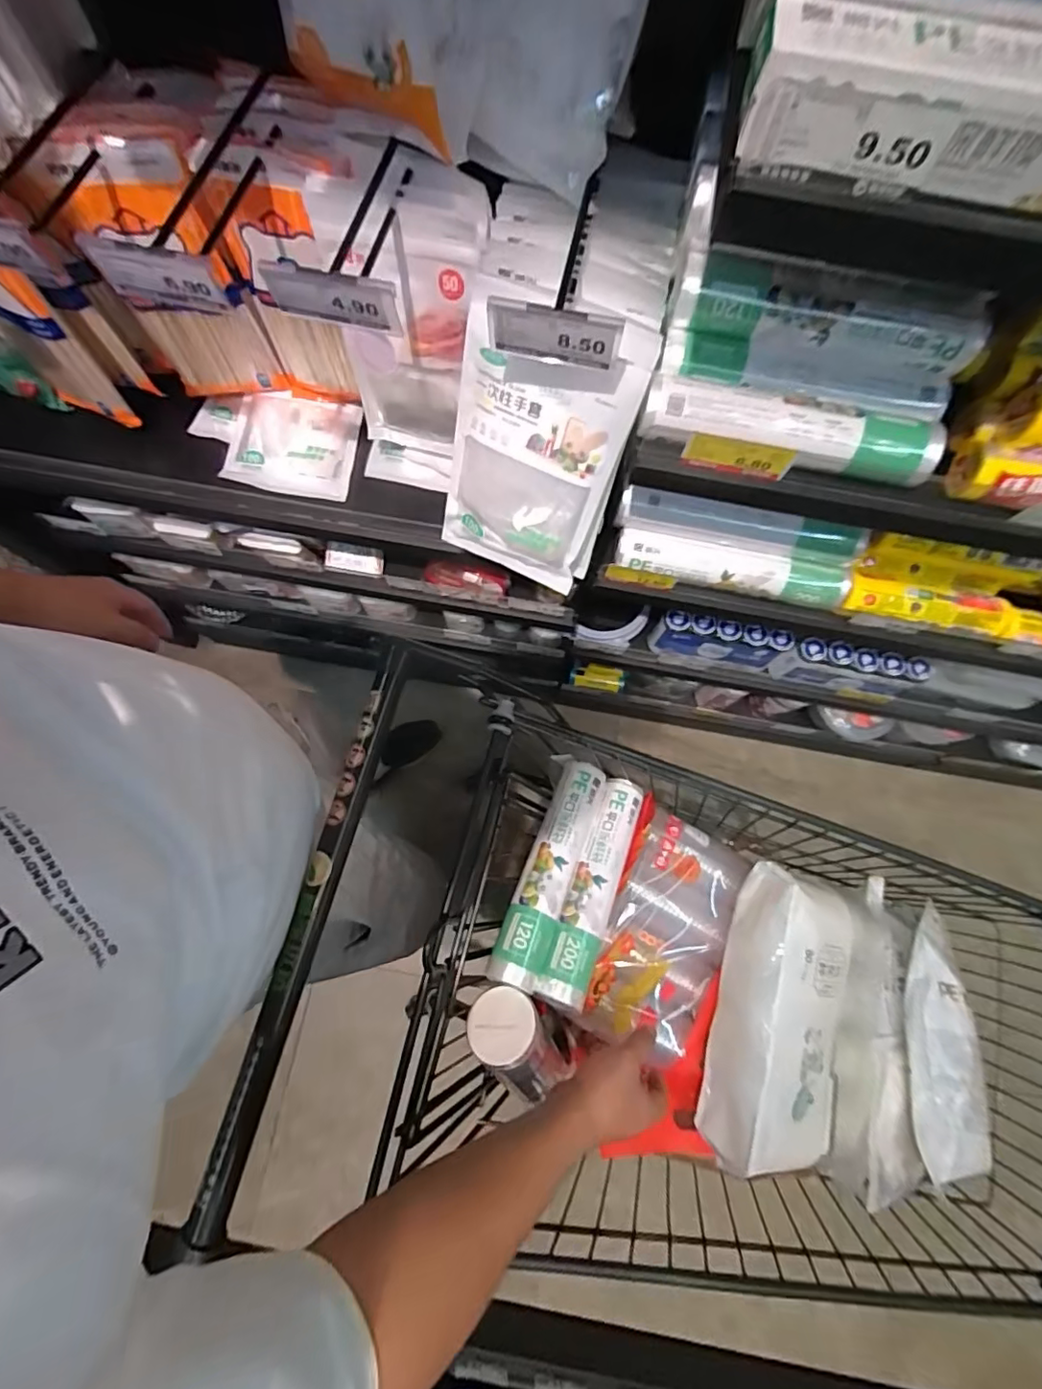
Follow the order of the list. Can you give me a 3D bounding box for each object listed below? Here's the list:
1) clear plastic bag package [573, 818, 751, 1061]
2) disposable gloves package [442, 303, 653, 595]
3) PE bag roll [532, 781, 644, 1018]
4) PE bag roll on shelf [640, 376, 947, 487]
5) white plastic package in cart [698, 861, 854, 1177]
[{"bbox_3d":[0.169,0.272,0.632,0.132,0.039,0.243,23,76,5],"label":"clear plastic bag package"},{"bbox_3d":[0.003,-0.219,0.550,0.156,0.238,0.020,26,52,6],"label":"disposable gloves package"},{"bbox_3d":[0.084,0.214,0.621,0.059,0.041,0.254,23,59,5],"label":"PE bag roll"},{"bbox_3d":[0.238,-0.234,0.489,0.255,0.038,0.042,12,75,2],"label":"PE bag roll on shelf"},{"bbox_3d":[0.286,0.344,0.604,0.148,0.090,0.290,18,80,-24],"label":"white plastic package in cart"}]

